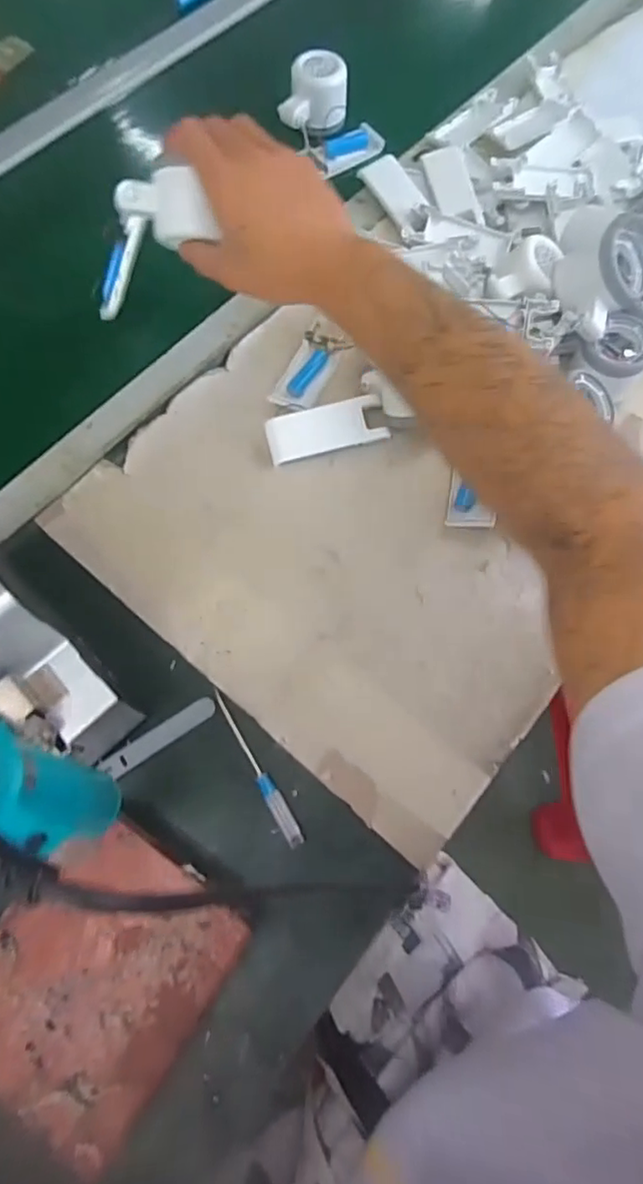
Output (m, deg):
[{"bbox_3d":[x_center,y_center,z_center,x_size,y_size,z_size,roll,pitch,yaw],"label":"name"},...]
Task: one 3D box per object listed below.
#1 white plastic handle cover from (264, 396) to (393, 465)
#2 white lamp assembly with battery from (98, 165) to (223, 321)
[{"bbox_3d":[0.003,-0.139,0.501,0.103,0.011,0.041,-12,98,-2],"label":"white plastic handle cover"},{"bbox_3d":[-0.145,-0.286,0.473,0.061,0.136,0.049,33,54,-34],"label":"white lamp assembly with battery"}]

